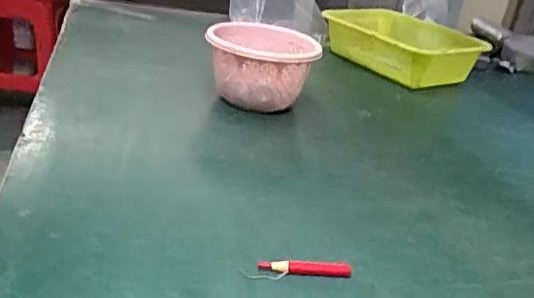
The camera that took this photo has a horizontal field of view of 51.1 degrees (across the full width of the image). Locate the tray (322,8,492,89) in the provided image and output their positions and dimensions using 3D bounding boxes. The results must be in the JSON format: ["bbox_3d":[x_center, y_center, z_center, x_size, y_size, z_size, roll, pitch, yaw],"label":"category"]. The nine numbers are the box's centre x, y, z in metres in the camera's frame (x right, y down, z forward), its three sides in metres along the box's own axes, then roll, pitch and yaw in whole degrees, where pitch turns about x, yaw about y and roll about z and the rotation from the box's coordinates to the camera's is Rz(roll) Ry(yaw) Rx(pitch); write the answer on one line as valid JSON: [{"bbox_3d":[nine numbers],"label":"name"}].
[{"bbox_3d":[0.232,-0.183,1.008,0.168,0.087,0.257,-9,29,-32],"label":"tray"}]

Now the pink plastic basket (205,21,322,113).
[{"bbox_3d":[-0.010,-0.105,0.748,0.146,0.103,0.132,7,24,-1],"label":"pink plastic basket"}]

